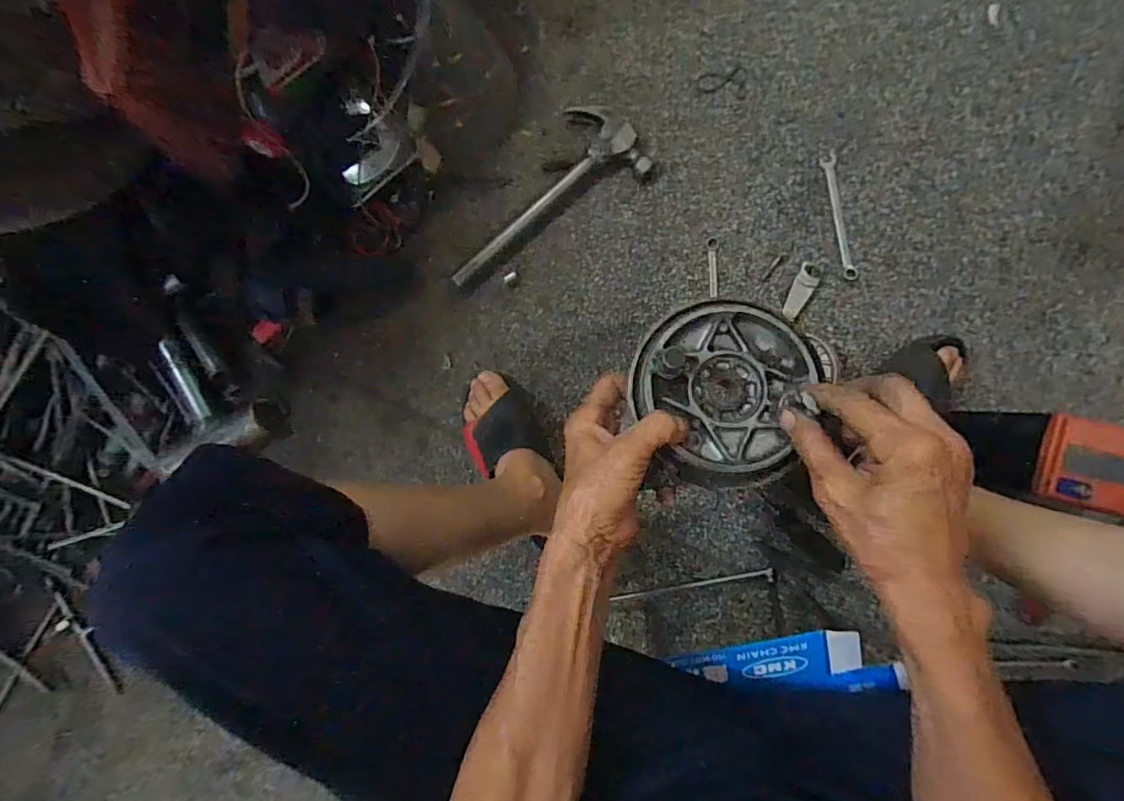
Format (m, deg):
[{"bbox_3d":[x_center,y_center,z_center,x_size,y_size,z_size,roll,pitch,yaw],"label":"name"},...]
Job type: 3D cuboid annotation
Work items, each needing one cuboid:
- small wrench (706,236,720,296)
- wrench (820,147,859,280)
[{"bbox_3d":[0.186,-0.166,0.639,0.016,0.004,0.077,3,89,5],"label":"small wrench"},{"bbox_3d":[0.335,-0.223,0.624,0.018,0.004,0.155,-10,88,4],"label":"wrench"}]

